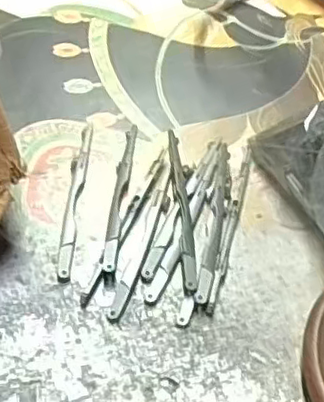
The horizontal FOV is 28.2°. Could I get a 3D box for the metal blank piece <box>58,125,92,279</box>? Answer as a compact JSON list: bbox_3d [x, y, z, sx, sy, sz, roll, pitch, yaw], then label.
[{"bbox_3d":[-0.048,-0.003,0.353,0.009,0.004,0.100,5,56,-1],"label":"metal blank piece"}]

